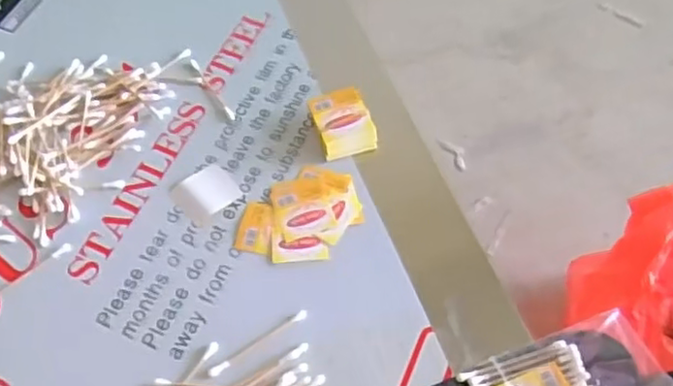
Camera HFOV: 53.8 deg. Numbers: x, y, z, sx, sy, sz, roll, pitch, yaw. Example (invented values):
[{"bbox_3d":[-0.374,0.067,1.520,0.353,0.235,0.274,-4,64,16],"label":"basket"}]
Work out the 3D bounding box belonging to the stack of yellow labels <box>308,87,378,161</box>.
[{"bbox_3d":[0.005,-0.052,0.511,0.041,0.024,0.053,-17,60,-7],"label":"stack of yellow labels"}]

